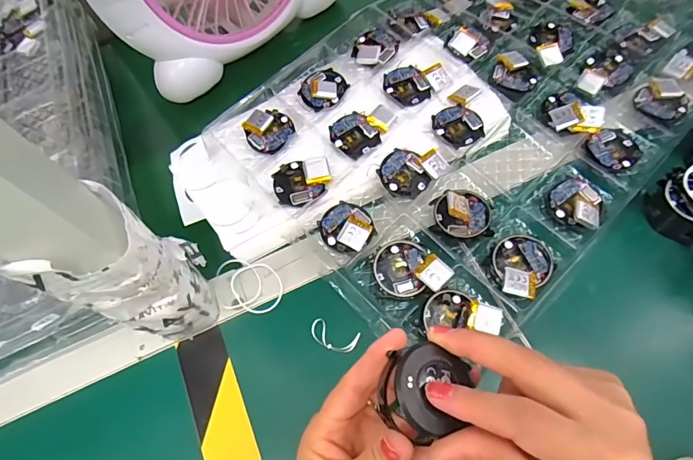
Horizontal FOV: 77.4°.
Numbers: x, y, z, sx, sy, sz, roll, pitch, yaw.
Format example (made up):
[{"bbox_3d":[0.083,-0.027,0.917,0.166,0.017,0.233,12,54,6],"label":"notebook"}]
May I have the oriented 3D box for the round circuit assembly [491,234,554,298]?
[{"bbox_3d":[0.134,0.027,0.332,0.042,0.014,0.053,29,70,20],"label":"round circuit assembly"}]

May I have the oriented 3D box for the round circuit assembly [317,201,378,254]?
[{"bbox_3d":[0.000,-0.003,0.349,0.042,0.006,0.043,-3,63,6],"label":"round circuit assembly"}]

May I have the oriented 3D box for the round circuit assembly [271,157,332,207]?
[{"bbox_3d":[-0.037,-0.041,0.367,0.049,0.016,0.041,-24,63,-5],"label":"round circuit assembly"}]

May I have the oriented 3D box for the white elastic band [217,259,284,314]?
[{"bbox_3d":[-0.083,0.048,0.366,0.059,0.013,0.043,3,64,9],"label":"white elastic band"}]

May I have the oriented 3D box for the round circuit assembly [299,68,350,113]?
[{"bbox_3d":[-0.022,-0.135,0.404,0.044,0.011,0.044,-3,63,6],"label":"round circuit assembly"}]

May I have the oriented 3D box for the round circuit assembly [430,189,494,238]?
[{"bbox_3d":[0.093,-0.017,0.348,0.043,0.018,0.045,-3,63,6],"label":"round circuit assembly"}]

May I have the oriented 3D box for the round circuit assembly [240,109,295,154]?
[{"bbox_3d":[-0.070,-0.091,0.389,0.043,0.010,0.041,-3,63,6],"label":"round circuit assembly"}]

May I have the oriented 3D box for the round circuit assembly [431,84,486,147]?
[{"bbox_3d":[0.098,-0.102,0.384,0.042,0.011,0.061,-3,63,6],"label":"round circuit assembly"}]

